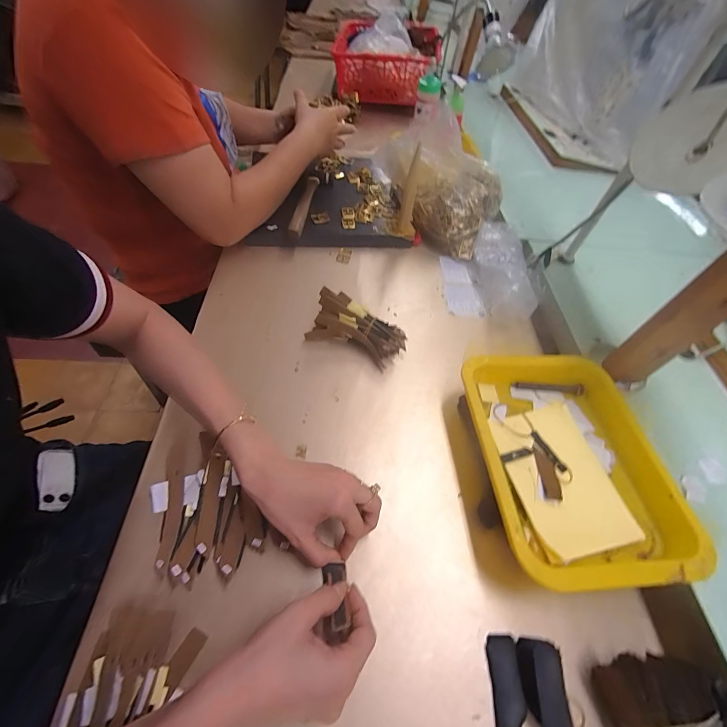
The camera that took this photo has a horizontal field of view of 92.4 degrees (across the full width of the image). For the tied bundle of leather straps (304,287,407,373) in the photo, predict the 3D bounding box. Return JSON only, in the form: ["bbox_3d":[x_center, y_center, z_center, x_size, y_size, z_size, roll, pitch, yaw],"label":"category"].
[{"bbox_3d":[-0.010,-0.050,0.507,0.144,0.048,0.077,21,57,10],"label":"tied bundle of leather straps"}]

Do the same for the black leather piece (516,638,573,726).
[{"bbox_3d":[0.153,0.281,0.296,0.030,0.022,0.071,4,55,-2],"label":"black leather piece"}]

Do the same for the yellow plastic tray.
[{"bbox_3d":[0.227,0.105,0.401,0.204,0.063,0.258,-3,56,-6],"label":"yellow plastic tray"}]

